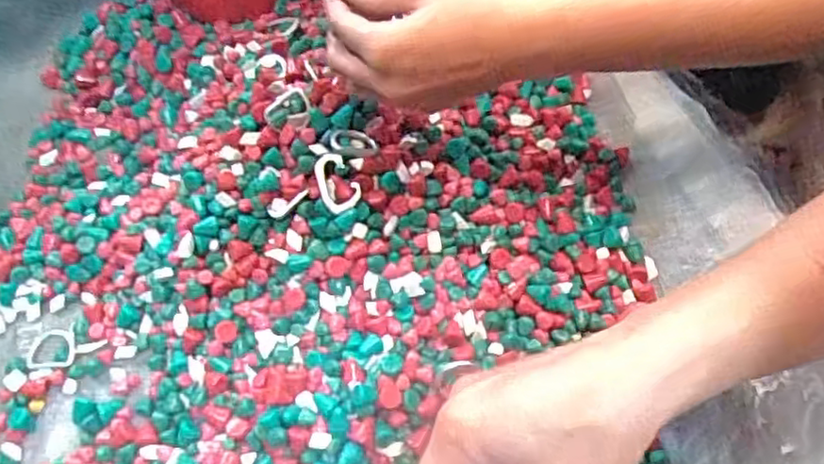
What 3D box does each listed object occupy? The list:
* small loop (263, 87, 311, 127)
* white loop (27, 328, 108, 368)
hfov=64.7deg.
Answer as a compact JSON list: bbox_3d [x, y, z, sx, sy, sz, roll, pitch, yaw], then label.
[{"bbox_3d":[-0.088,-0.088,0.454,0.032,0.006,0.026,-24,69,0],"label":"small loop"},{"bbox_3d":[-0.231,0.076,0.434,0.050,0.004,0.026,-3,62,-1],"label":"white loop"}]

